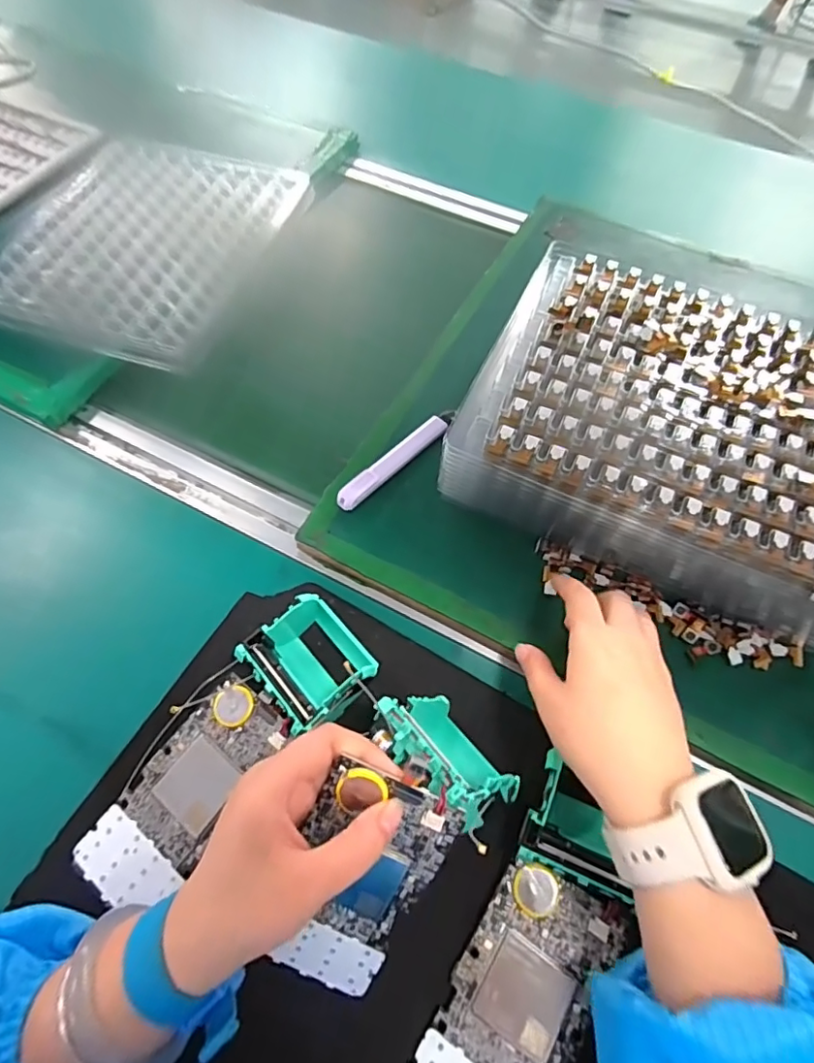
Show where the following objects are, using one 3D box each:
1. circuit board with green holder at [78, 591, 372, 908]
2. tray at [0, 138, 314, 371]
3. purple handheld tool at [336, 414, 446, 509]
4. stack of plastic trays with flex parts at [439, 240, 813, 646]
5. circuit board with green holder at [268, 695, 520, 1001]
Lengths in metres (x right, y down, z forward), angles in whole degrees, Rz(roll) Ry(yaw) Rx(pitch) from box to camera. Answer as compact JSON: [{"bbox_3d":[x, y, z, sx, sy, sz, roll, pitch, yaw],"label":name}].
[{"bbox_3d":[-0.110,0.126,0.329,0.192,0.045,0.078,-42,70,-17],"label":"circuit board with green holder"},{"bbox_3d":[-0.266,-0.295,0.536,0.238,0.013,0.297,17,65,9],"label":"tray"},{"bbox_3d":[-0.011,-0.054,0.419,0.016,0.014,0.108,42,72,19],"label":"purple handheld tool"},{"bbox_3d":[0.199,-0.076,0.397,0.274,0.061,0.213,22,67,12],"label":"stack of plastic trays with flex parts"},{"bbox_3d":[-0.006,0.159,0.276,0.079,0.082,0.149,28,68,14],"label":"circuit board with green holder"}]

